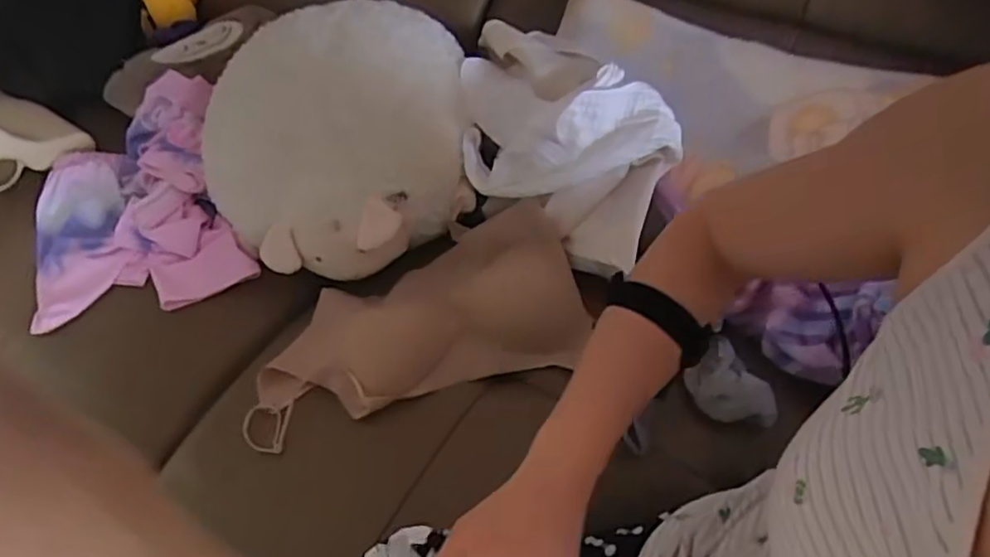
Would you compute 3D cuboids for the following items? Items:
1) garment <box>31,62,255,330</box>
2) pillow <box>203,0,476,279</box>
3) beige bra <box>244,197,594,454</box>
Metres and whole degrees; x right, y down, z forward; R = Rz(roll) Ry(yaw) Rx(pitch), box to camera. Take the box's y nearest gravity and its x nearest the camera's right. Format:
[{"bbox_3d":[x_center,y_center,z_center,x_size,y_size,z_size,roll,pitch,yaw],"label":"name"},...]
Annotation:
[{"bbox_3d":[-0.457,-0.098,0.815,0.250,0.114,0.299,-18,51,-11],"label":"garment"},{"bbox_3d":[-0.177,-0.166,0.765,0.300,0.184,0.242,-25,52,-16],"label":"pillow"},{"bbox_3d":[-0.085,0.048,0.717,0.350,0.056,0.173,-16,69,-2],"label":"beige bra"}]

